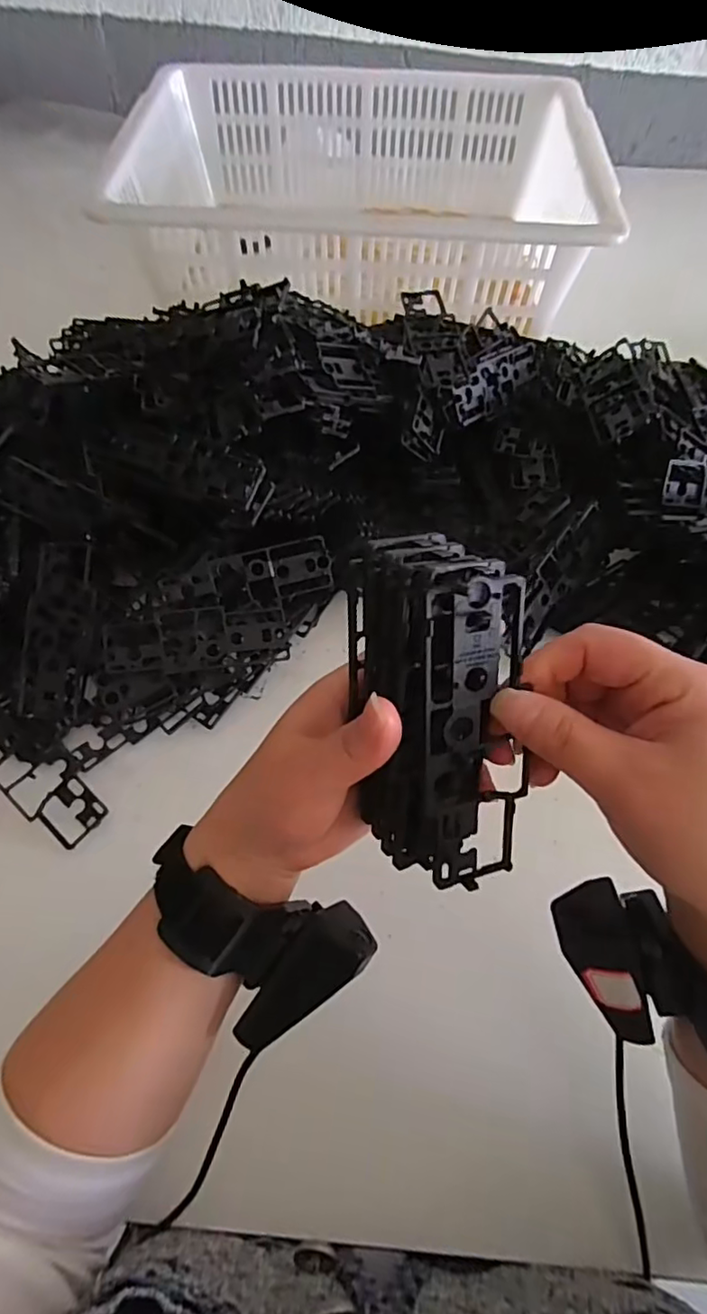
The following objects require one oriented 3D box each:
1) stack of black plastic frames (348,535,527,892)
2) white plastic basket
[{"bbox_3d":[0.032,0.024,0.221,0.059,0.131,0.030,-7,19,-5],"label":"stack of black plastic frames"},{"bbox_3d":[0.010,-0.515,0.691,0.501,0.149,0.380,8,59,4],"label":"white plastic basket"}]

